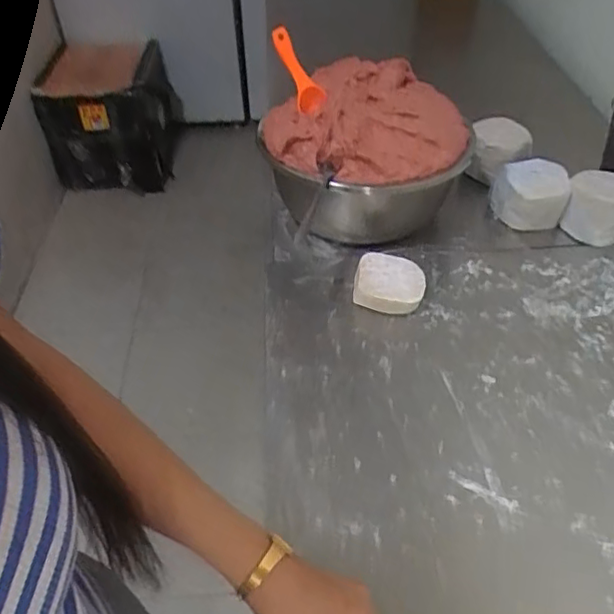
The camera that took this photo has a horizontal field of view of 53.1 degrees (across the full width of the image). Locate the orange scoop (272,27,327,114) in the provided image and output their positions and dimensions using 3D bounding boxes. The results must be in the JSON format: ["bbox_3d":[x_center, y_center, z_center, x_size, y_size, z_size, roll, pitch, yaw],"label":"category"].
[{"bbox_3d":[-0.012,-0.308,0.808,0.029,0.042,0.118,-24,81,-19],"label":"orange scoop"}]

